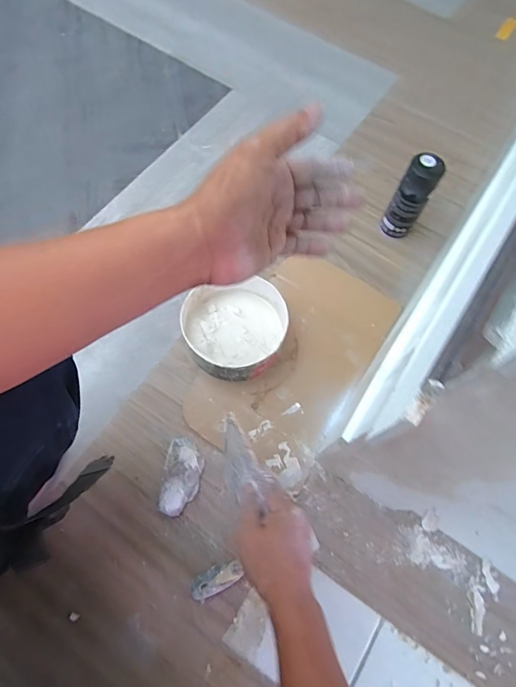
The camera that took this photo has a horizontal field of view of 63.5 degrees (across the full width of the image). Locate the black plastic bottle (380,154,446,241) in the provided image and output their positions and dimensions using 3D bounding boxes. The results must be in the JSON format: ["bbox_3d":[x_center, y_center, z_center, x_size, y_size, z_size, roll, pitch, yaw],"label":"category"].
[{"bbox_3d":[0.294,-0.278,0.806,0.058,0.170,0.063,1,68,-2],"label":"black plastic bottle"}]

